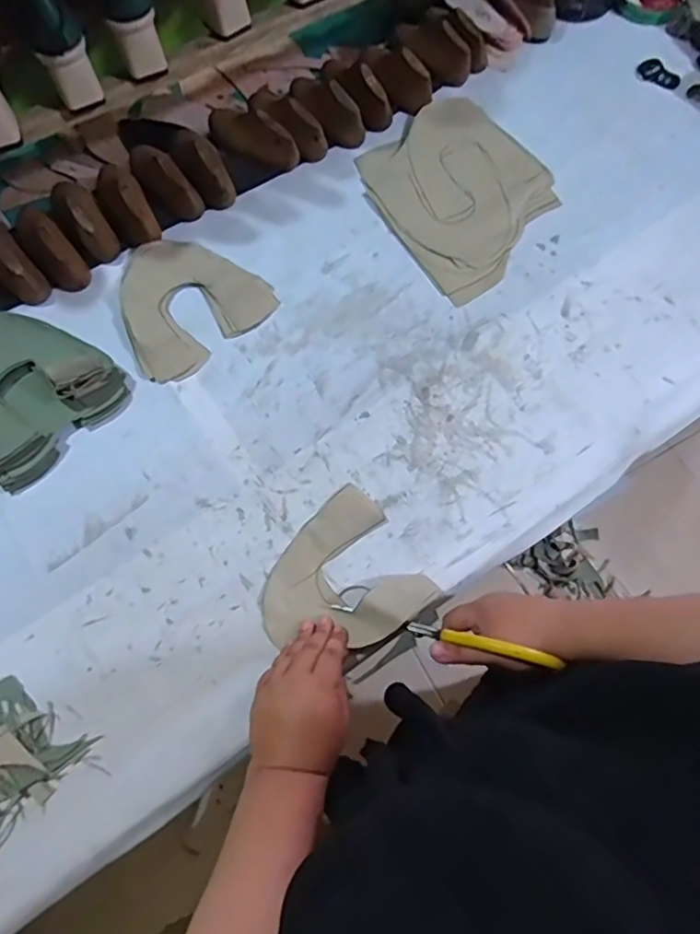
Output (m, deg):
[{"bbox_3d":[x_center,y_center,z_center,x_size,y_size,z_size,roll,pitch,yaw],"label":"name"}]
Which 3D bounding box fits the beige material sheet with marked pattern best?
[{"bbox_3d":[0.144,-0.355,0.744,0.215,0.009,0.268,-30,73,-10],"label":"beige material sheet with marked pattern"}]

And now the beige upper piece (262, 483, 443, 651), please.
[{"bbox_3d":[-0.016,0.110,0.568,0.156,0.037,0.145,-33,73,-11],"label":"beige upper piece"}]

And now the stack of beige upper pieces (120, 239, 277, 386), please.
[{"bbox_3d":[-0.204,-0.206,0.692,0.173,0.016,0.177,-40,75,-13],"label":"stack of beige upper pieces"}]

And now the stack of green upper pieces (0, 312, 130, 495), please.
[{"bbox_3d":[-0.361,-0.090,0.633,0.173,0.048,0.171,39,75,13],"label":"stack of green upper pieces"}]

